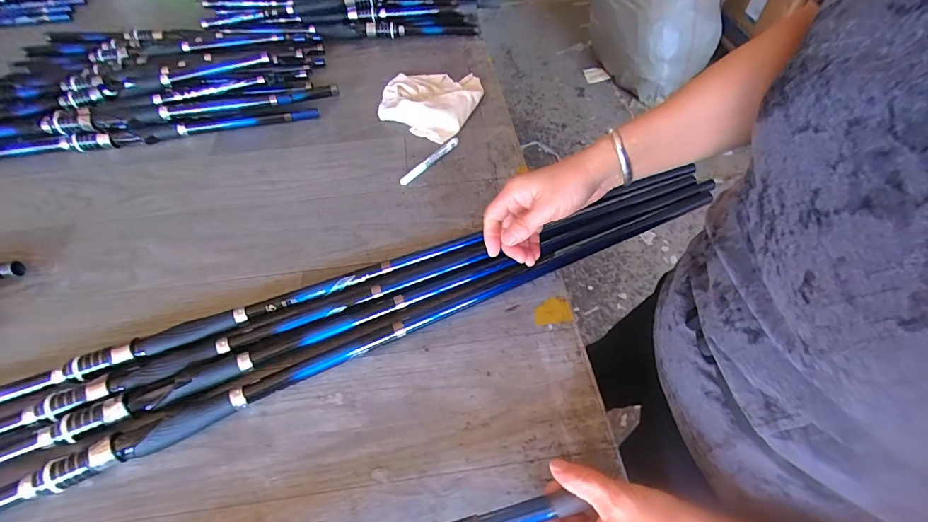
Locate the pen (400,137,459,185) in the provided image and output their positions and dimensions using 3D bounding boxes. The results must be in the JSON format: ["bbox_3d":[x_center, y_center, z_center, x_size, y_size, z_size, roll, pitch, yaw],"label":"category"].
[{"bbox_3d":[-0.052,-0.153,0.628,0.015,0.010,0.121,37,63,24],"label":"pen"}]

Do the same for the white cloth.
[{"bbox_3d":[-0.054,-0.291,0.711,0.161,0.031,0.179,23,58,17],"label":"white cloth"}]

